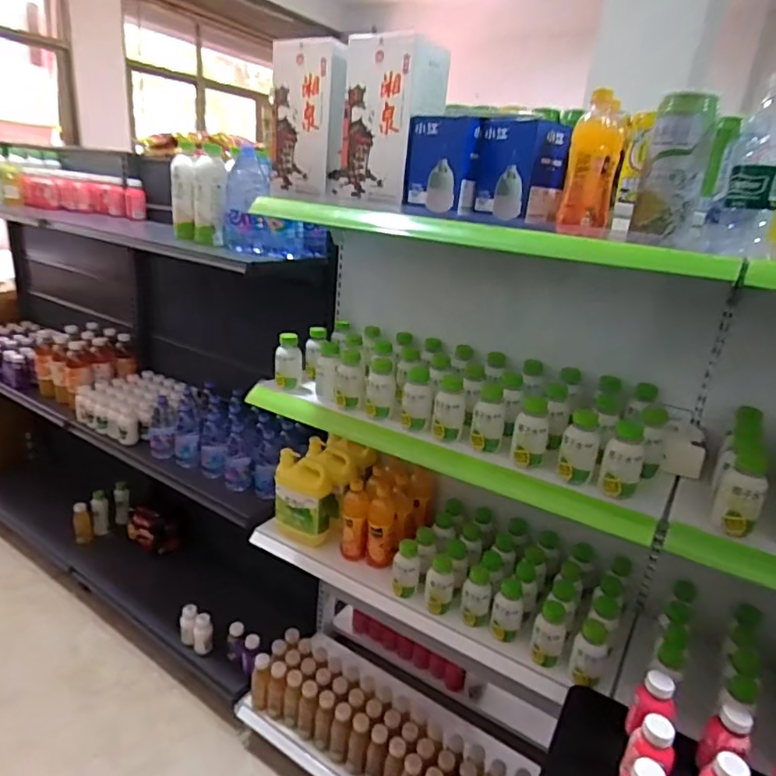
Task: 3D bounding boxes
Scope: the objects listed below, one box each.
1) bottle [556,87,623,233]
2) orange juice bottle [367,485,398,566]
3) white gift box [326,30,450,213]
[{"bbox_3d":[0.314,-0.344,0.838,0.071,0.183,0.071,12,21,17],"label":"bottle"},{"bbox_3d":[-0.012,0.326,1.310,0.072,0.192,0.074,7,21,3],"label":"orange juice bottle"},{"bbox_3d":[-0.003,-0.486,1.026,0.191,0.273,0.124,19,24,31],"label":"white gift box"}]

